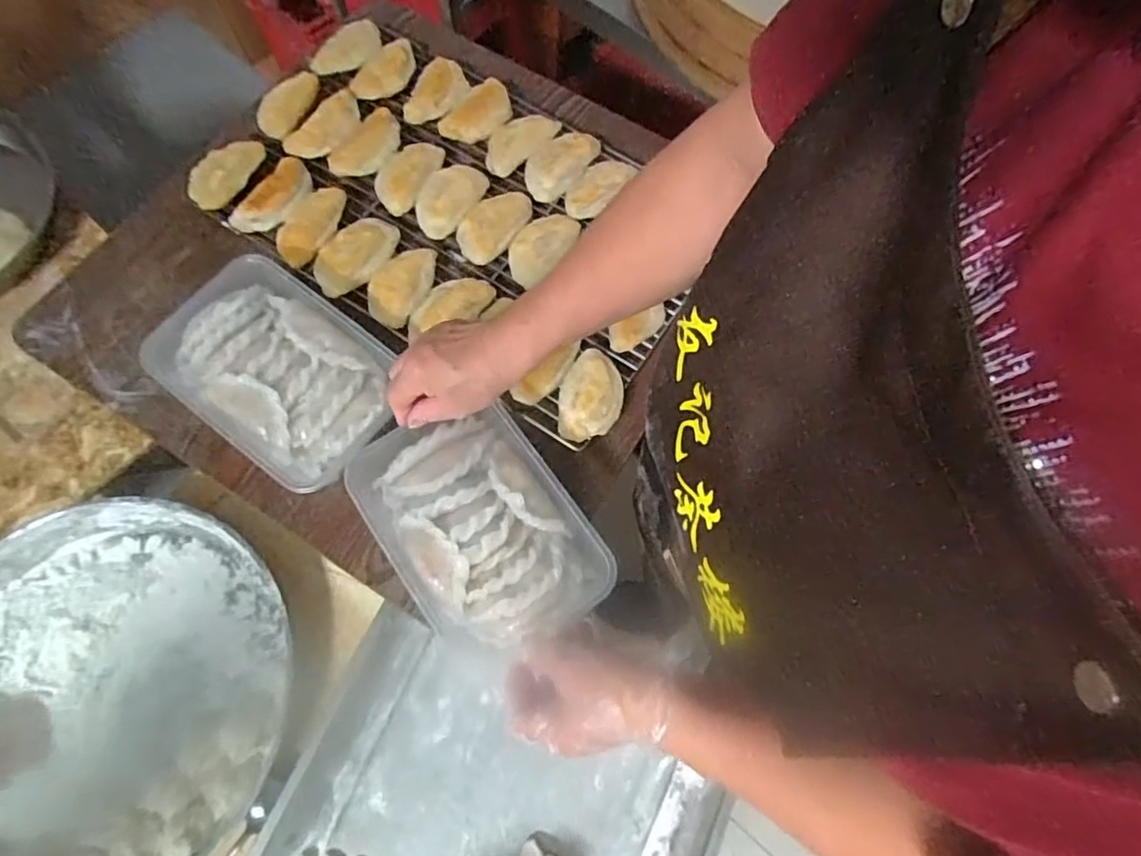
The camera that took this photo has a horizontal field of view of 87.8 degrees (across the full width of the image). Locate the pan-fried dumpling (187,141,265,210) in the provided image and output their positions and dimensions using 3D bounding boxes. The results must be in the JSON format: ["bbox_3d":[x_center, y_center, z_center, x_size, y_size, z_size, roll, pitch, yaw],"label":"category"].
[{"bbox_3d":[-0.373,-0.277,0.637,0.039,0.024,0.090,30,72,8],"label":"pan-fried dumpling"}]

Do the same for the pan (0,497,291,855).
[{"bbox_3d":[-0.485,0.271,0.607,0.363,0.054,0.375,1,70,-2],"label":"pan"}]

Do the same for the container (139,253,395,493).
[{"bbox_3d":[-0.265,-0.047,0.555,0.219,0.055,0.150,35,72,10],"label":"container"}]

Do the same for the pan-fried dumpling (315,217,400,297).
[{"bbox_3d":[-0.226,-0.180,0.617,0.056,0.020,0.098,31,72,9],"label":"pan-fried dumpling"}]

